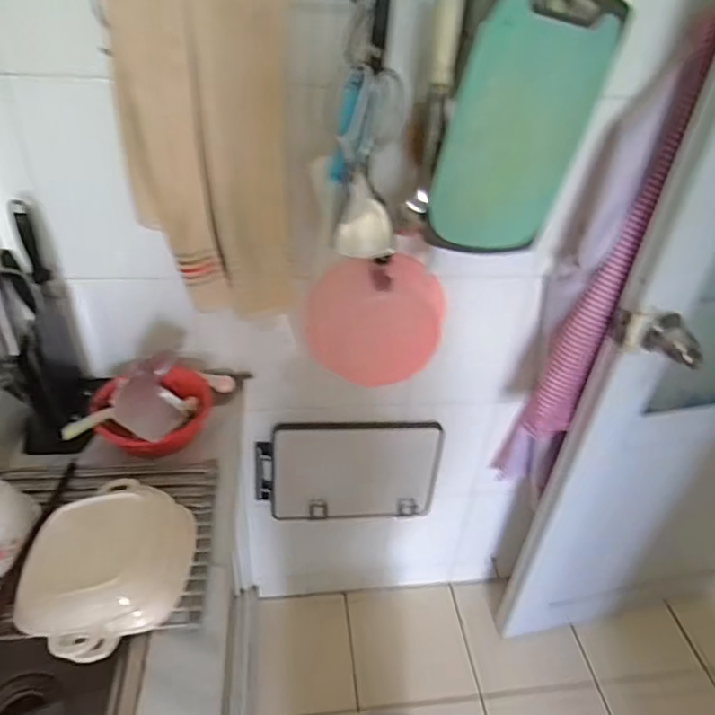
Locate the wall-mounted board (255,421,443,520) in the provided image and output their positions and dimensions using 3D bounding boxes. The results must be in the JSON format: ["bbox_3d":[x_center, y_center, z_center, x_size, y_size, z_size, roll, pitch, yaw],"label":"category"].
[{"bbox_3d":[-0.019,0.260,1.233,0.406,0.251,0.057,-3,38,-9],"label":"wall-mounted board"}]

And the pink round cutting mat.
[{"bbox_3d":[0.030,-0.058,0.982,0.232,0.240,0.019,4,28,1],"label":"pink round cutting mat"}]

